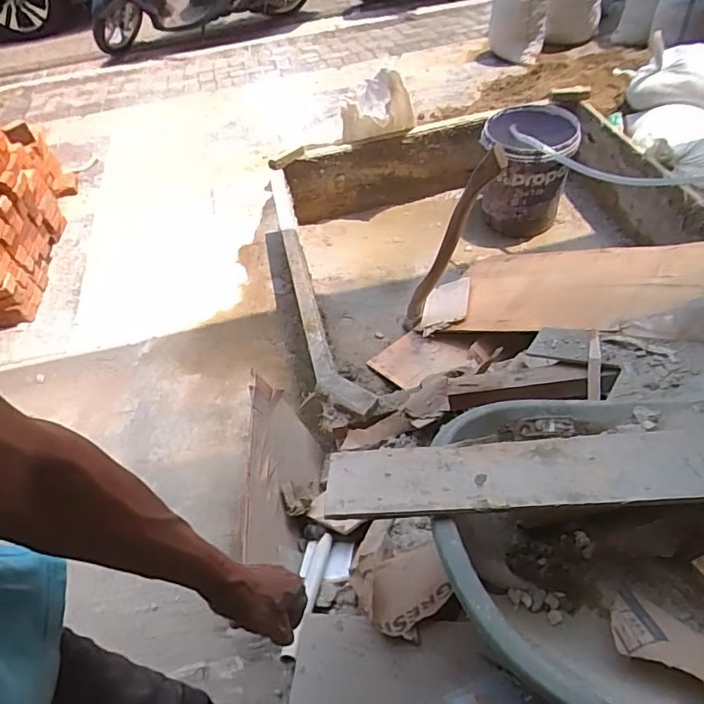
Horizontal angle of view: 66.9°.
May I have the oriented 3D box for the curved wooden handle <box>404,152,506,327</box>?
[{"bbox_3d":[0.245,-0.255,1.395,0.064,0.717,0.076,-36,74,-24],"label":"curved wooden handle"}]

